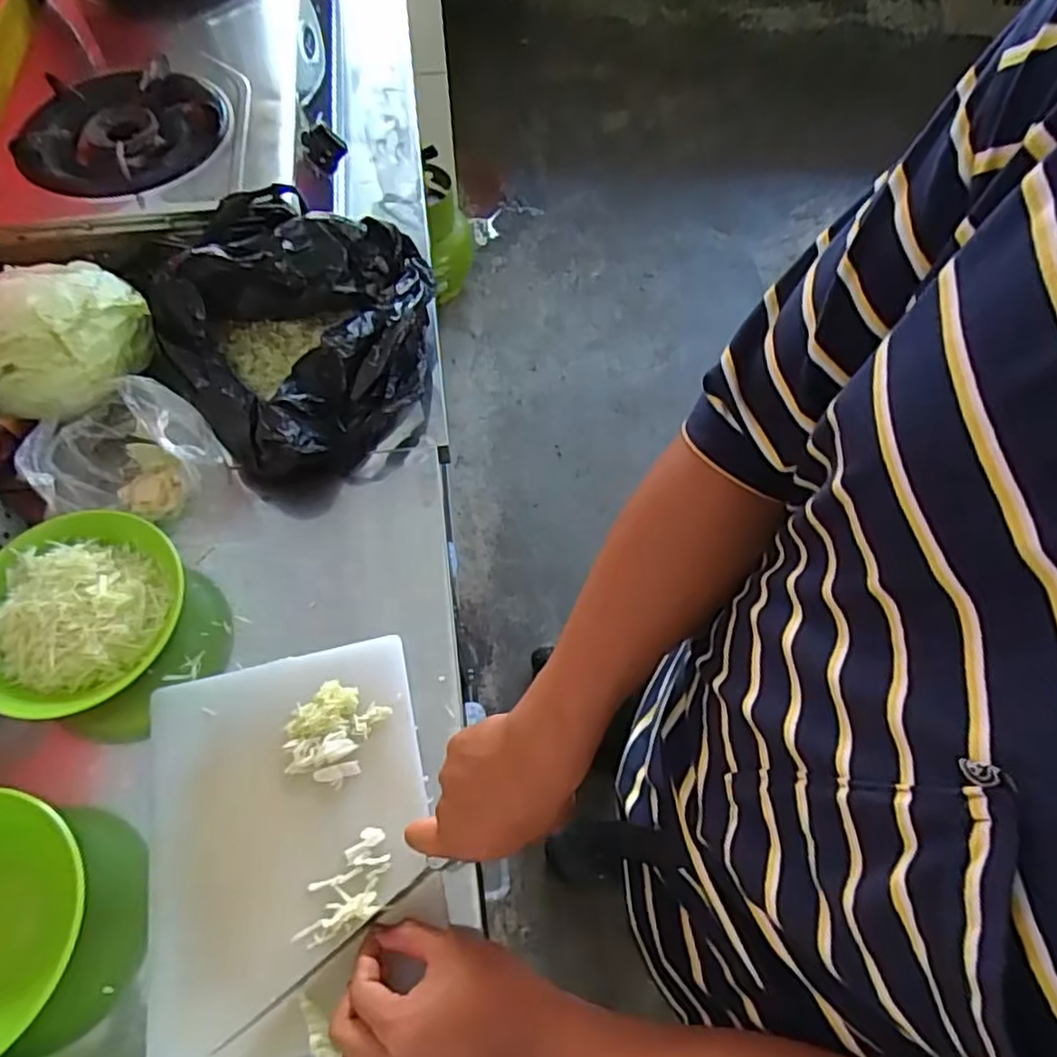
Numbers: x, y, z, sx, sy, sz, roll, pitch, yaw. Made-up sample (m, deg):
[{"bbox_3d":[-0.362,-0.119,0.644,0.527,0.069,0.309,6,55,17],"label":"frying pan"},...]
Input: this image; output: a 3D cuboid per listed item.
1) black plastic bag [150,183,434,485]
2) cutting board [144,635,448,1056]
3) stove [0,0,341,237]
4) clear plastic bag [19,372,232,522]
[{"bbox_3d":[-0.228,-0.186,0.676,0.239,0.139,0.278,1,62,0],"label":"black plastic bag"},{"bbox_3d":[-0.176,0.250,0.504,0.206,0.020,0.316,-12,62,-7],"label":"cutting board"},{"bbox_3d":[-0.442,-0.555,0.832,0.399,0.104,0.592,-6,62,-4],"label":"stove"},{"bbox_3d":[-0.356,-0.074,0.615,0.147,0.086,0.112,-10,62,-6],"label":"clear plastic bag"}]

